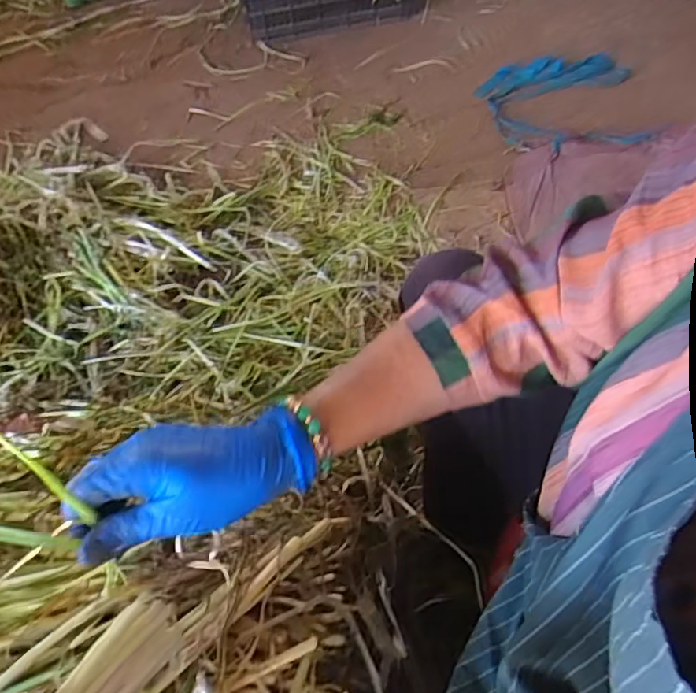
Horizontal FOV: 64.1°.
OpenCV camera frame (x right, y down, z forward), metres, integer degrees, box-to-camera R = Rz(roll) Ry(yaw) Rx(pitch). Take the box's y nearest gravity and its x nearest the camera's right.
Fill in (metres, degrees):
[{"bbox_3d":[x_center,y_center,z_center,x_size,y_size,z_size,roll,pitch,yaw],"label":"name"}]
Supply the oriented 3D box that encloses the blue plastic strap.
[{"bbox_3d":[0.528,-0.589,1.327,0.365,0.027,0.366,-10,57,-3],"label":"blue plastic strap"}]

